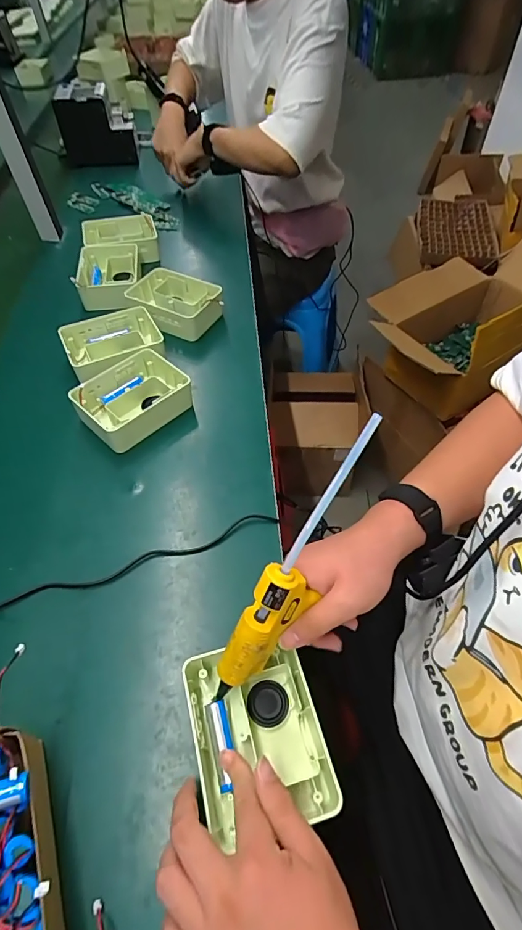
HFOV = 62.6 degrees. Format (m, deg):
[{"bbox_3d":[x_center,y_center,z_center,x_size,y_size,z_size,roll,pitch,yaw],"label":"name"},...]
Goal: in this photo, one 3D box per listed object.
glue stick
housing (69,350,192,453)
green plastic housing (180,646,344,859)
[{"bbox_3d":[0.055,0.024,0.342,0.009,0.009,0.146,33,97,23],"label":"glue stick"},{"bbox_3d":[-0.181,-0.092,0.616,0.117,0.053,0.148,37,62,24],"label":"housing"},{"bbox_3d":[-0.004,0.233,0.382,0.107,0.049,0.140,-12,54,-8],"label":"green plastic housing"}]

